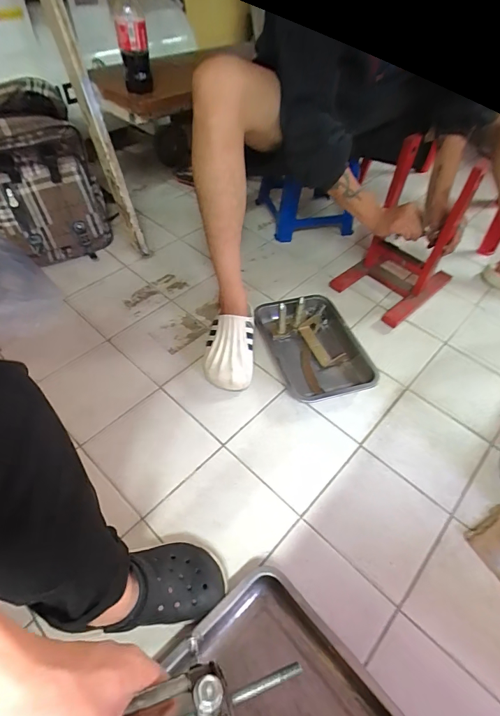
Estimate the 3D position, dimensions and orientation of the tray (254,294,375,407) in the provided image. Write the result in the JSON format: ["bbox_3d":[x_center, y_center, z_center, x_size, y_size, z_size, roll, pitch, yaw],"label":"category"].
[{"bbox_3d":[0.165,-0.035,0.934,0.220,0.050,0.311,-14,54,-11],"label":"tray"}]

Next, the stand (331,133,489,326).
[{"bbox_3d":[0.400,-0.317,0.975,0.267,0.356,0.231,-37,62,-25],"label":"stand"}]

